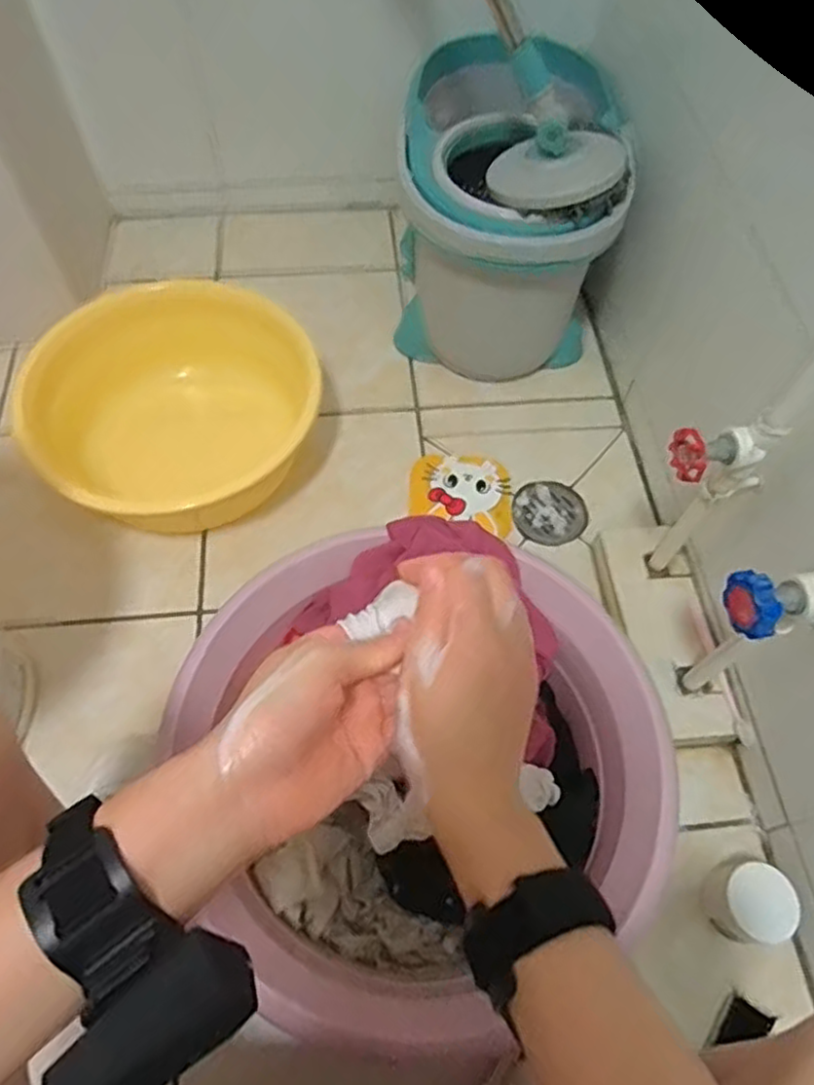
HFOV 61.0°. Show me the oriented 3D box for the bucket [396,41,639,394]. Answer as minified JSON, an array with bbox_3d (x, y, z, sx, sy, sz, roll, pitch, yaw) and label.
[{"bbox_3d":[0.143,-0.491,1.008,0.292,0.364,0.369,5,61,0],"label":"bucket"}]

